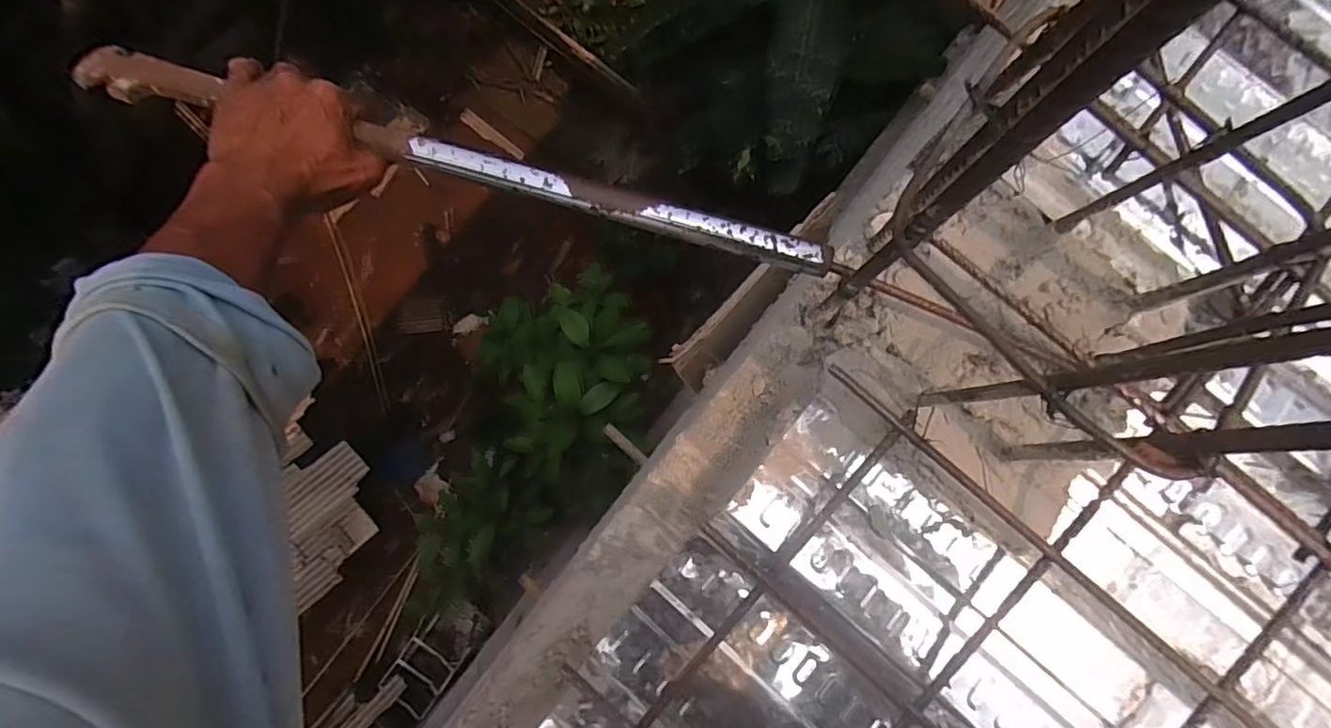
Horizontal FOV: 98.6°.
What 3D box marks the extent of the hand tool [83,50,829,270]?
[{"bbox_3d":[-0.147,-0.149,0.432,0.557,0.025,0.034,15,86,-1],"label":"hand tool"}]

